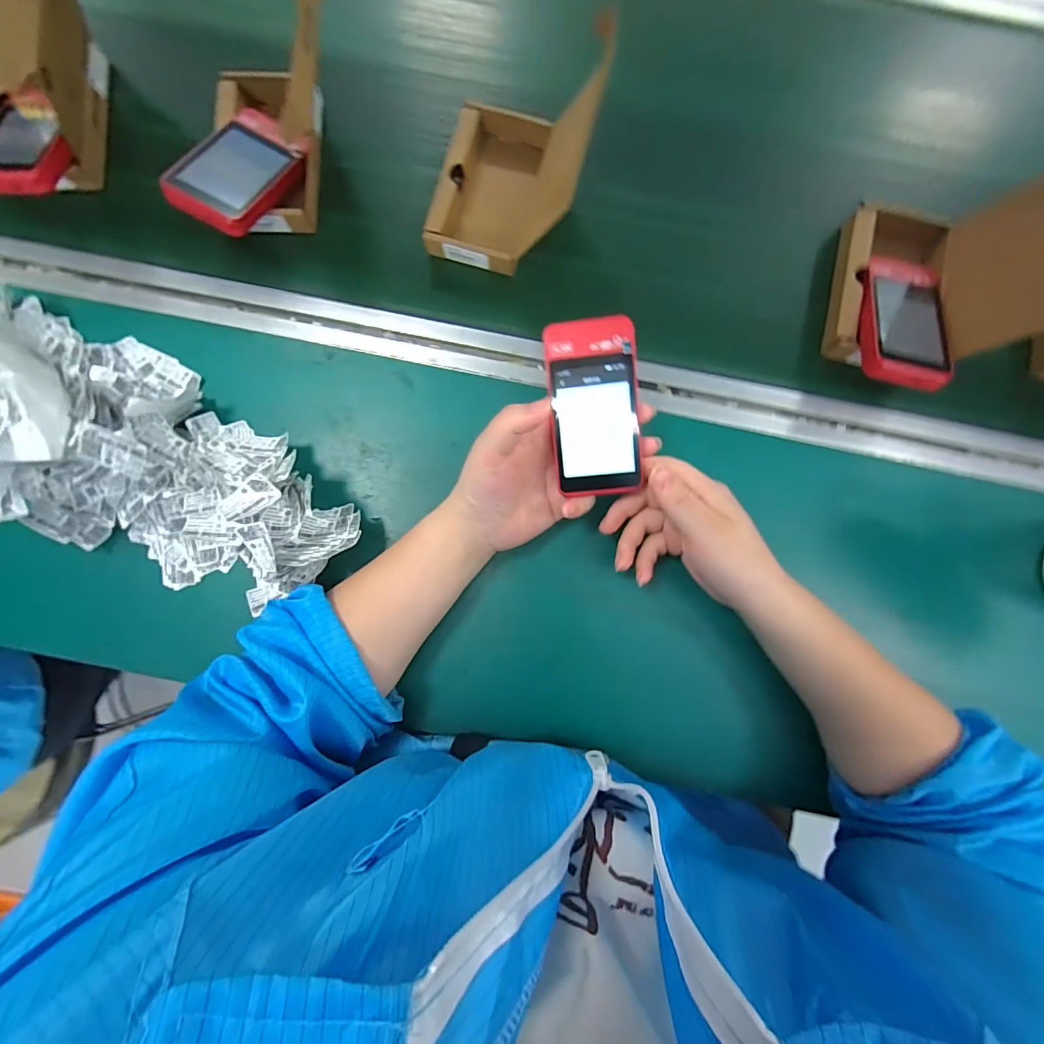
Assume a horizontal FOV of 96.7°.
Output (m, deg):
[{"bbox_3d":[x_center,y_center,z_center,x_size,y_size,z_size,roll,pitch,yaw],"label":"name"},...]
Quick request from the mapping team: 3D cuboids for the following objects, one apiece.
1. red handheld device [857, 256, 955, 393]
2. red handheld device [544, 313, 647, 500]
[{"bbox_3d":[0.321,-0.177,0.392,0.070,0.017,0.145,18,67,2],"label":"red handheld device"},{"bbox_3d":[0.052,-0.080,0.327,0.060,0.010,0.119,-7,98,-2],"label":"red handheld device"}]

